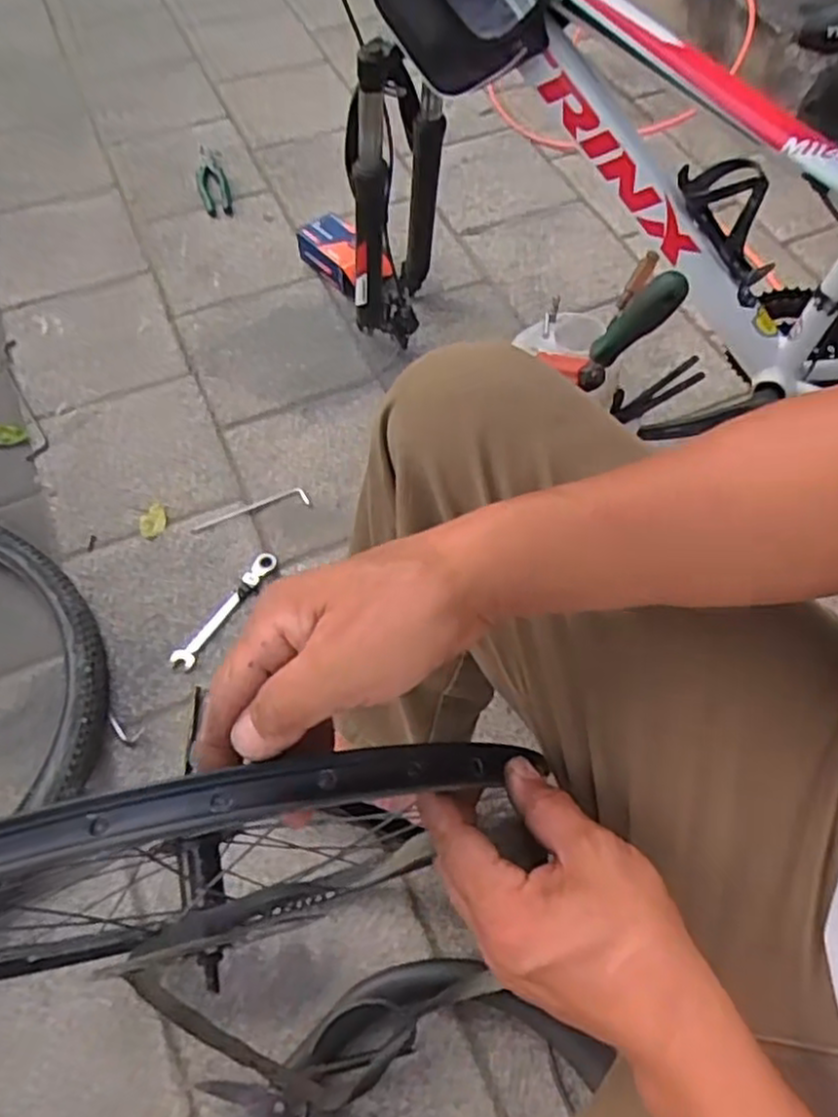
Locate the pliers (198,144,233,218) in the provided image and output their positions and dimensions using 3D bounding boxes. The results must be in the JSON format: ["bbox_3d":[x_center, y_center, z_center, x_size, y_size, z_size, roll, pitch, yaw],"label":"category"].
[{"bbox_3d":[-0.368,-0.669,1.317,0.050,0.022,0.191,-14,60,-8],"label":"pliers"}]

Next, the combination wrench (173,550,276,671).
[{"bbox_3d":[-0.233,0.060,0.901,0.027,0.015,0.171,30,64,16],"label":"combination wrench"}]

